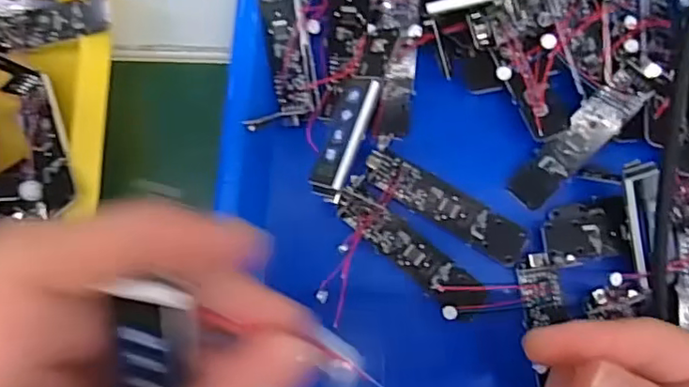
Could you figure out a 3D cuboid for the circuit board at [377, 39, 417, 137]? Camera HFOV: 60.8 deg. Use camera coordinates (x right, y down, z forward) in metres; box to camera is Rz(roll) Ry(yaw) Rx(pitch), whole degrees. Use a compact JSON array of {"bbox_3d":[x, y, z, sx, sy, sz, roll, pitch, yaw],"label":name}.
[{"bbox_3d":[0.026,-0.050,0.280,0.015,0.004,0.050,8,99,3],"label":"circuit board"}]

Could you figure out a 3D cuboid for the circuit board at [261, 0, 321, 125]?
[{"bbox_3d":[-0.027,-0.074,0.273,0.019,0.016,0.080,-9,96,-1],"label":"circuit board"}]

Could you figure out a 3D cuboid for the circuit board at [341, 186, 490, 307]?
[{"bbox_3d":[0.030,0.026,0.267,0.078,0.004,0.016,38,82,7],"label":"circuit board"}]

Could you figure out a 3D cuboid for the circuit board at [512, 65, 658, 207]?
[{"bbox_3d":[0.107,-0.024,0.267,0.018,0.004,0.074,44,104,8],"label":"circuit board"}]

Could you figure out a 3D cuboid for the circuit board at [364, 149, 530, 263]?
[{"bbox_3d":[0.046,0.006,0.271,0.080,0.004,0.018,30,81,6],"label":"circuit board"}]

